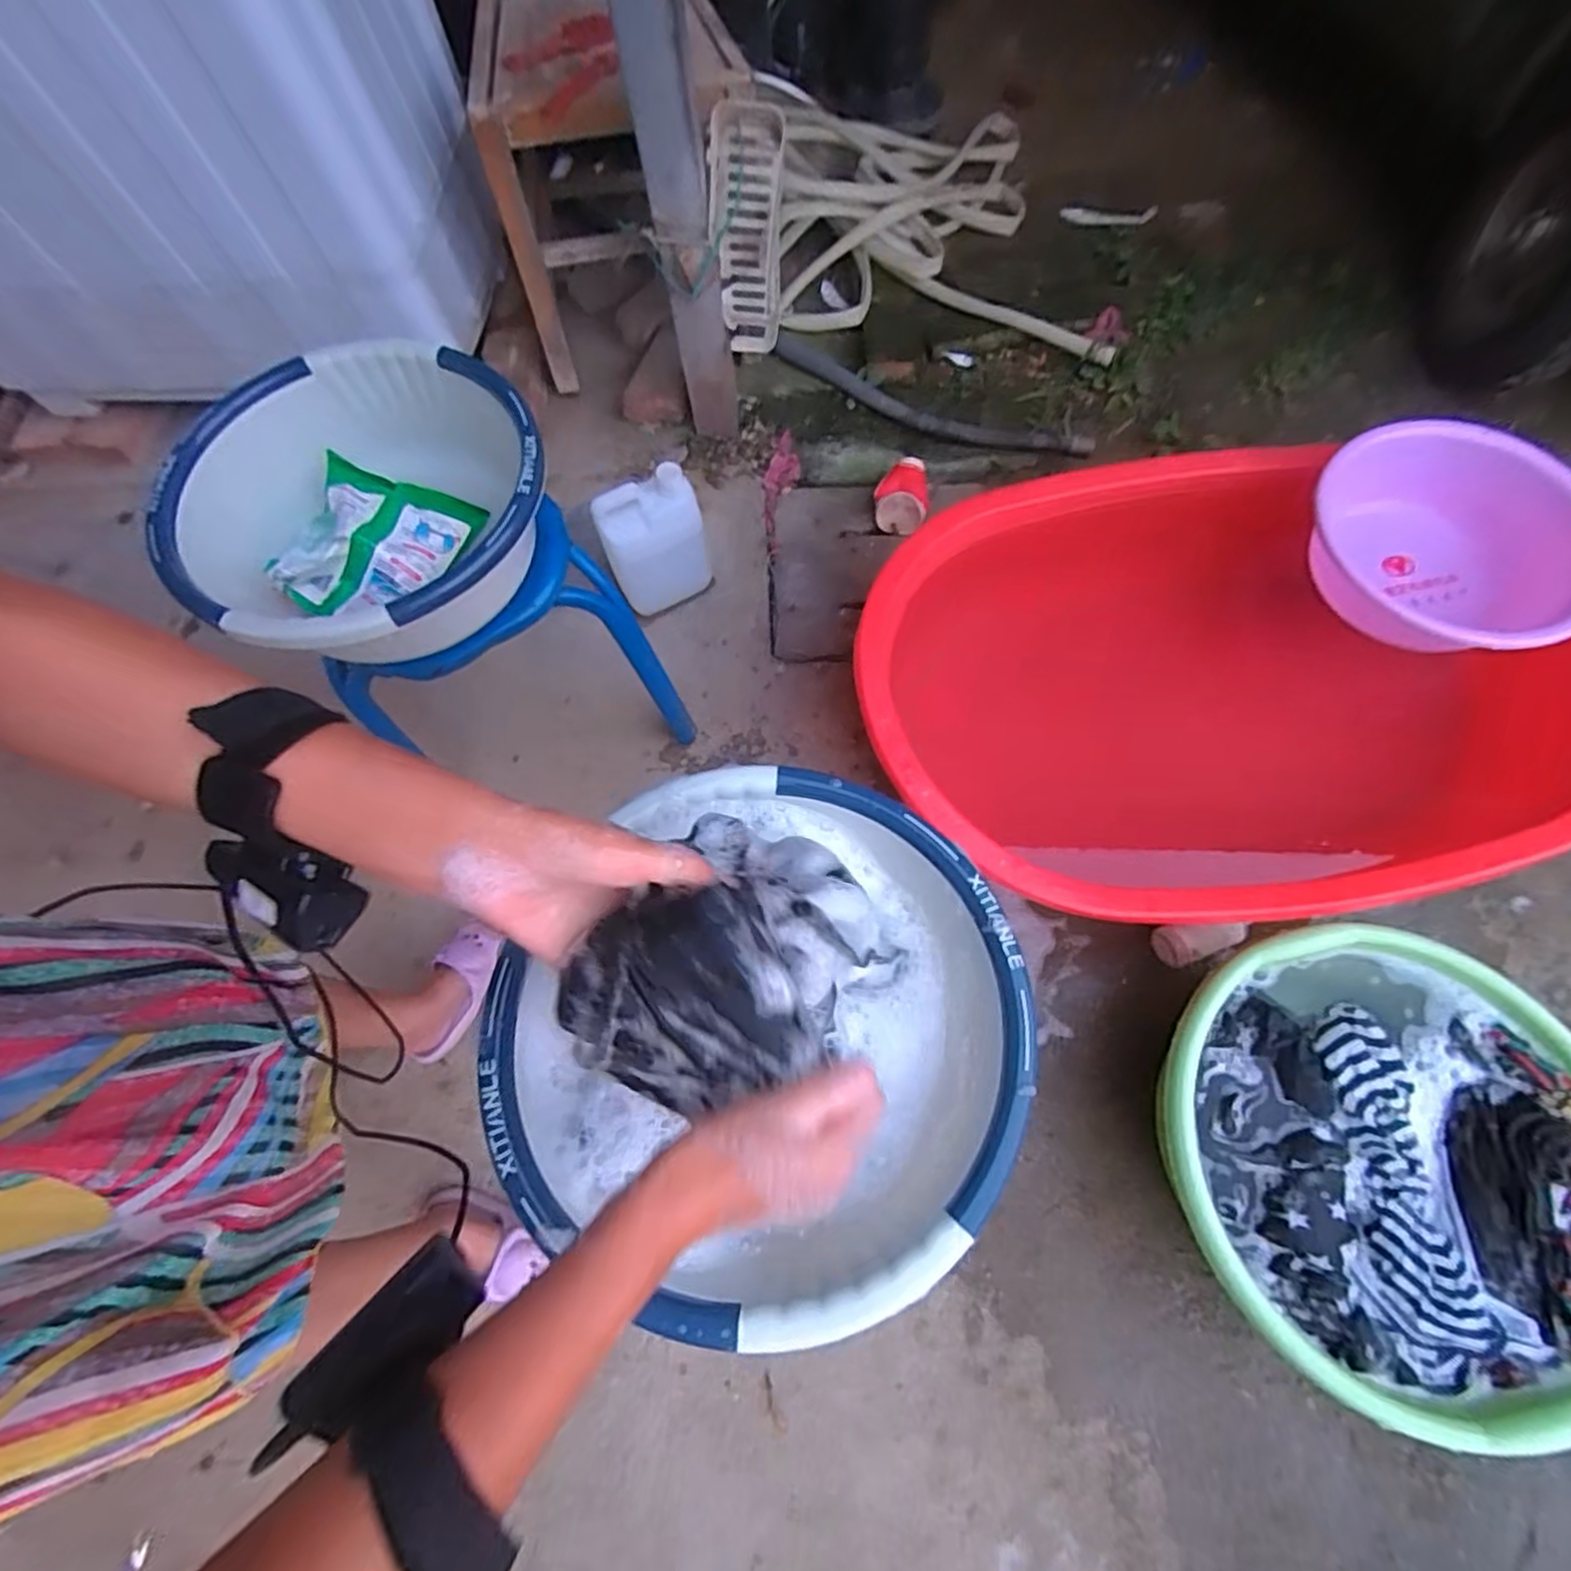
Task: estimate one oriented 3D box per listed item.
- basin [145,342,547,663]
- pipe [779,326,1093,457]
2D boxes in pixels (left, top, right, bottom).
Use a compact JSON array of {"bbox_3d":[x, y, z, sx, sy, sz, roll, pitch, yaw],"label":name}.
[{"bbox_3d":[-0.396,-0.262,0.689,0.338,0.118,0.324,18,71,10],"label":"basin"},{"bbox_3d":[0.264,-0.734,1.343,0.642,0.045,0.117,24,72,12],"label":"pipe"}]

